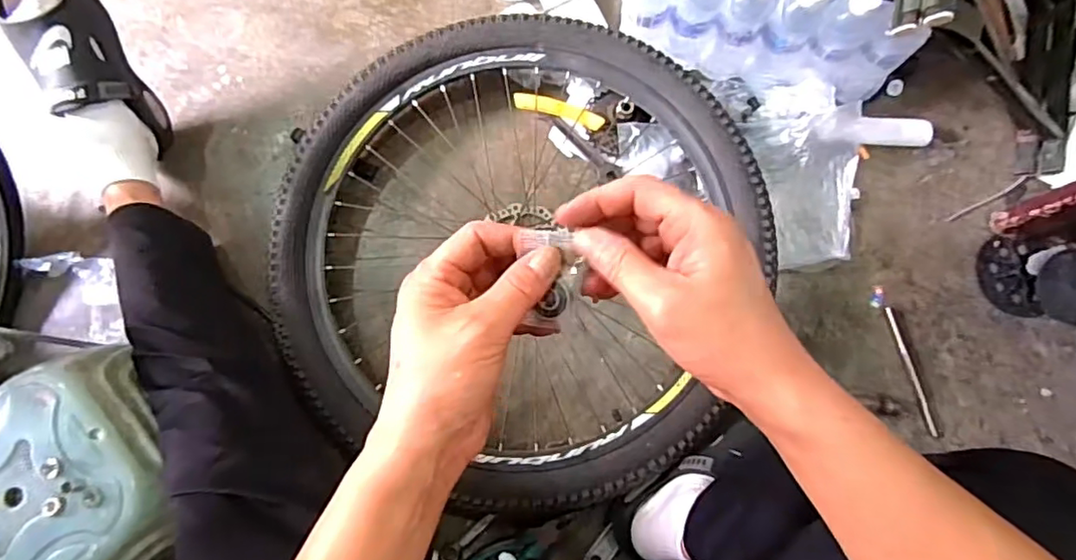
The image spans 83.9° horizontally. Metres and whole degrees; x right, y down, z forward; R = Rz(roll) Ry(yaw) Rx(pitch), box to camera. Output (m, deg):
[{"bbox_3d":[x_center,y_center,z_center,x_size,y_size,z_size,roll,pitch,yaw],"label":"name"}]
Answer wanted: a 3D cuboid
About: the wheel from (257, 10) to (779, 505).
[{"bbox_3d":[-0.032,-0.047,0.819,0.603,0.100,0.611,0,80,0],"label":"wheel"}]

